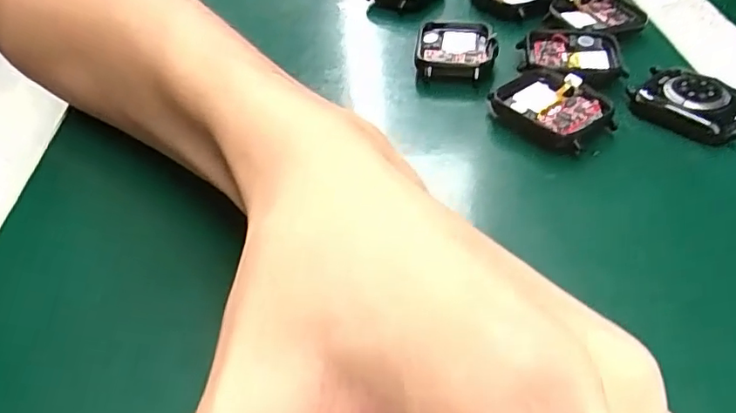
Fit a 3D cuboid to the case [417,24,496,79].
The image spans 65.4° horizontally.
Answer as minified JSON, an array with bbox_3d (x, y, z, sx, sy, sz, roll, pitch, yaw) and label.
[{"bbox_3d":[0.043,-0.076,0.282,0.038,0.012,0.044,6,44,7],"label":"case"}]

